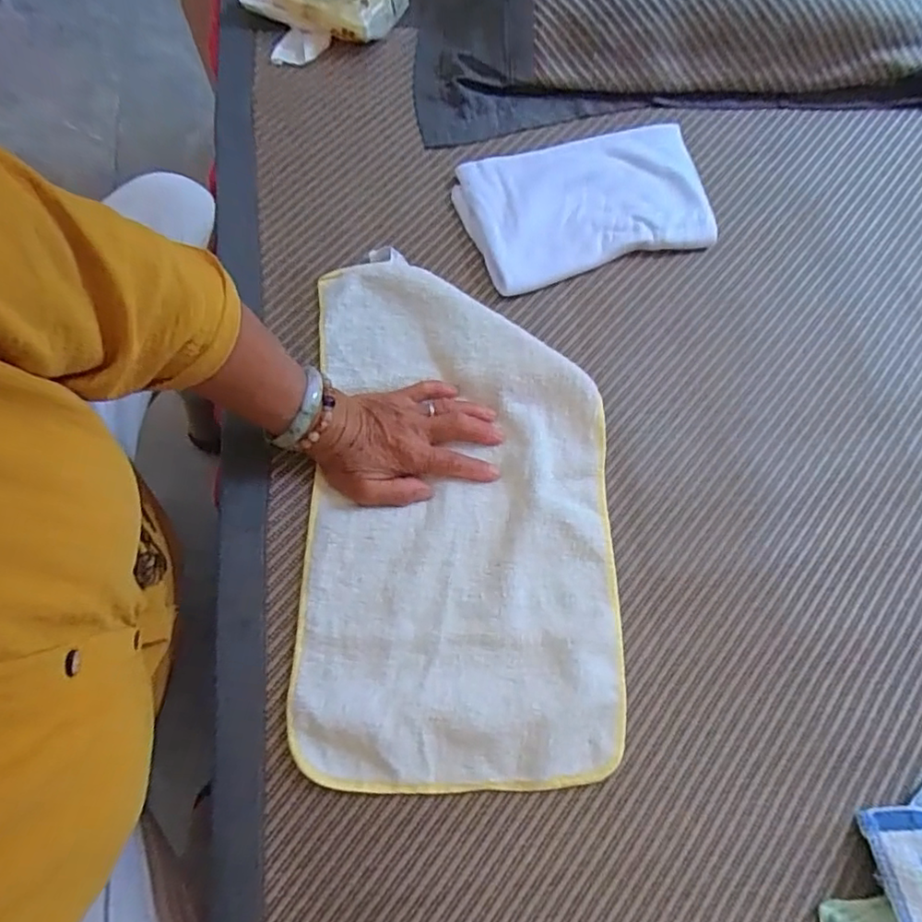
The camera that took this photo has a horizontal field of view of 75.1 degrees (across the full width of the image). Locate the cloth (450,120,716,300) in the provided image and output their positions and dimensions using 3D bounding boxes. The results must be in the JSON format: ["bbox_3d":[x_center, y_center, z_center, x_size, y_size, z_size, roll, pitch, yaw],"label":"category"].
[{"bbox_3d":[0.128,-0.263,0.601,0.248,0.017,0.149,-16,71,-8],"label":"cloth"}]

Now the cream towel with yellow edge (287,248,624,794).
[{"bbox_3d":[-0.001,0.031,0.505,0.248,0.022,0.433,0,70,-3],"label":"cream towel with yellow edge"}]

